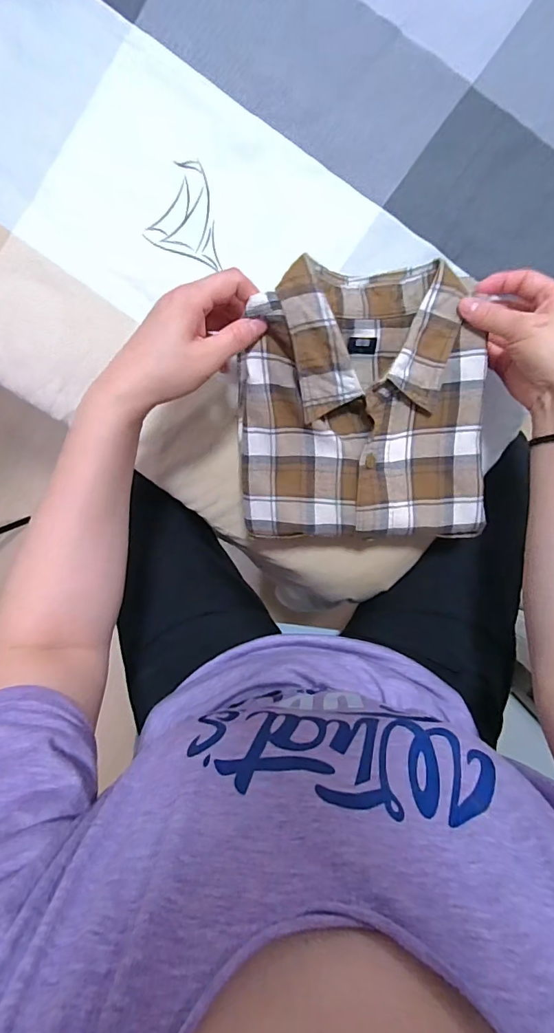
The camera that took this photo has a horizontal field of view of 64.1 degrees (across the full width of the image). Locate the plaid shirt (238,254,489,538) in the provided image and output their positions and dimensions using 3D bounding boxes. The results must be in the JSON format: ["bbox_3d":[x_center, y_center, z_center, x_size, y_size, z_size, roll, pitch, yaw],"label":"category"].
[{"bbox_3d":[0.077,-0.097,0.391,0.222,0.070,0.242,0,98,3],"label":"plaid shirt"}]

